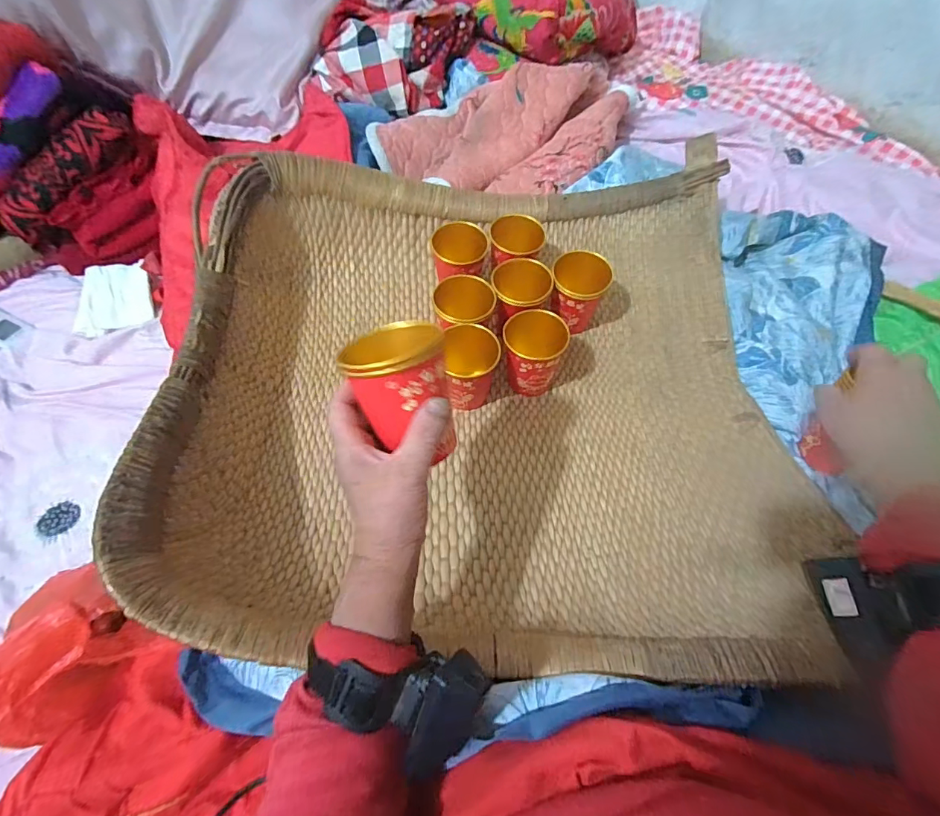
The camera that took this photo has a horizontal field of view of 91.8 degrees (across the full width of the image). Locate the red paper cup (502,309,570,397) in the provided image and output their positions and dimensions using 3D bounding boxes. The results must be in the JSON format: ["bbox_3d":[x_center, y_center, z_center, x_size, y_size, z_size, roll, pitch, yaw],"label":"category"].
[{"bbox_3d":[0.075,-0.058,0.529,0.070,0.094,0.063,9,59,9],"label":"red paper cup"}]

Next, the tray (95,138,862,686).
[{"bbox_3d":[0.036,-0.059,0.490,0.593,0.171,0.593,-4,58,1],"label":"tray"}]

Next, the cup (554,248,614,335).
[{"bbox_3d":[0.135,-0.138,0.572,0.068,0.100,0.063,-2,58,2],"label":"cup"}]

